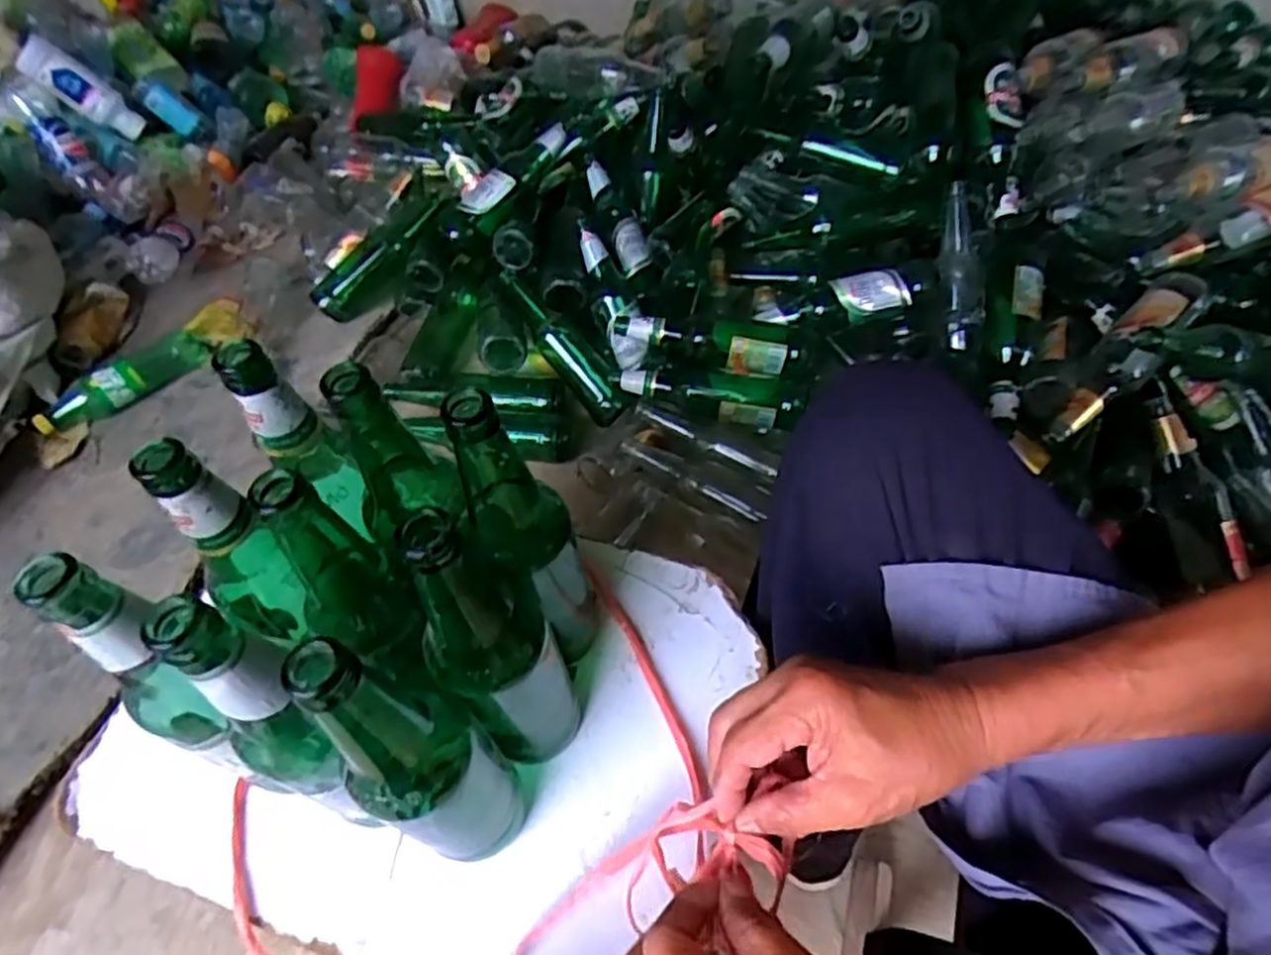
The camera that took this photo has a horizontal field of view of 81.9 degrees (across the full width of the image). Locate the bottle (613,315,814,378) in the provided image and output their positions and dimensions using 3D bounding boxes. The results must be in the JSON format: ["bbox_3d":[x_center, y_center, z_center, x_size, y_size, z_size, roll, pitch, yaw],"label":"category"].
[{"bbox_3d":[0.102,-0.170,0.954,0.255,0.059,0.065,2,54,3],"label":"bottle"}]

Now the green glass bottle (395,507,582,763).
[{"bbox_3d":[-0.079,0.096,0.417,0.066,0.245,0.069,-1,56,2],"label":"green glass bottle"}]

